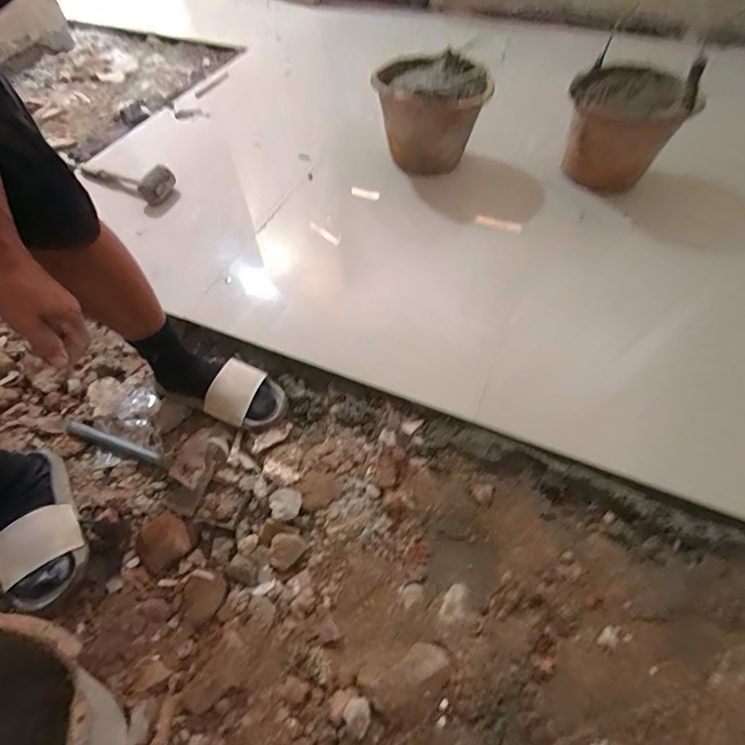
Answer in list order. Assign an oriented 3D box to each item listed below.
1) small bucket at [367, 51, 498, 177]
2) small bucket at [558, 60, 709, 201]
[{"bbox_3d":[0.150,-0.669,1.065,0.270,0.196,0.241,34,64,21],"label":"small bucket"},{"bbox_3d":[0.572,-0.565,0.964,0.249,0.250,0.215,39,66,23],"label":"small bucket"}]

